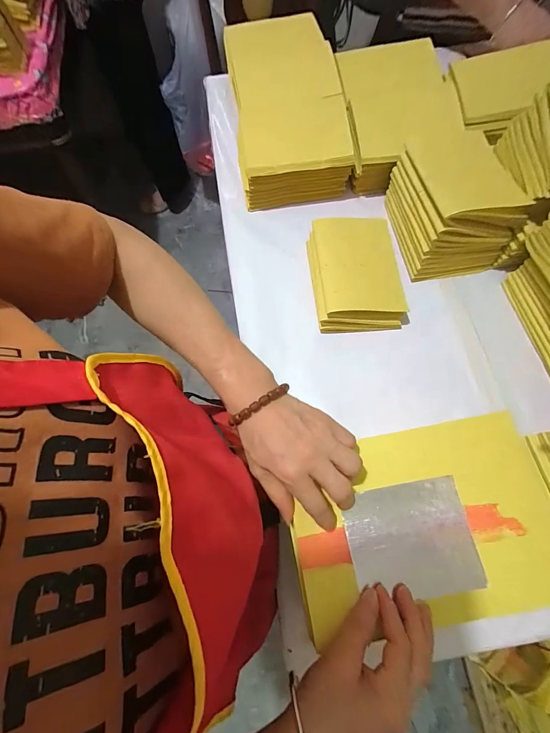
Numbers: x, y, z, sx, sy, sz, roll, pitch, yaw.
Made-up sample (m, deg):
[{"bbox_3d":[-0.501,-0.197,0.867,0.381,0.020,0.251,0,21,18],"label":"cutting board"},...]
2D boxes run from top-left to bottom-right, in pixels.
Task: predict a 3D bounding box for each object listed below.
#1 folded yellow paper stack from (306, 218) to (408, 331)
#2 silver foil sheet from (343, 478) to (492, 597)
[{"bbox_3d":[0.112,-0.141,0.482,0.119,0.061,0.174,-6,69,0],"label":"folded yellow paper stack"},{"bbox_3d":[0.119,0.152,0.301,0.105,0.004,0.089,-11,71,-1],"label":"silver foil sheet"}]

